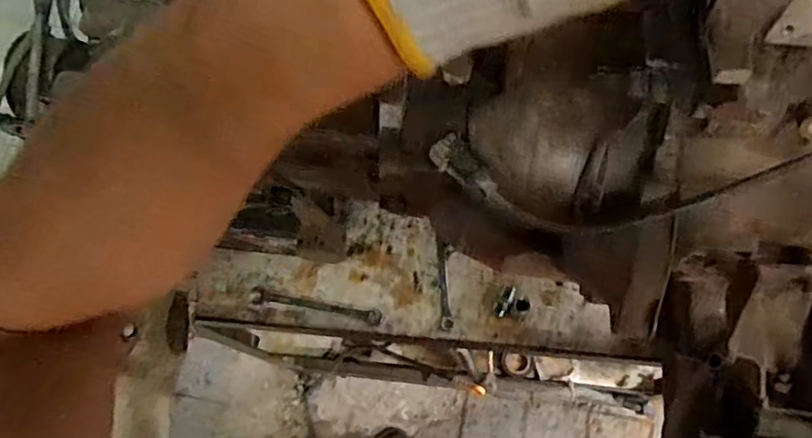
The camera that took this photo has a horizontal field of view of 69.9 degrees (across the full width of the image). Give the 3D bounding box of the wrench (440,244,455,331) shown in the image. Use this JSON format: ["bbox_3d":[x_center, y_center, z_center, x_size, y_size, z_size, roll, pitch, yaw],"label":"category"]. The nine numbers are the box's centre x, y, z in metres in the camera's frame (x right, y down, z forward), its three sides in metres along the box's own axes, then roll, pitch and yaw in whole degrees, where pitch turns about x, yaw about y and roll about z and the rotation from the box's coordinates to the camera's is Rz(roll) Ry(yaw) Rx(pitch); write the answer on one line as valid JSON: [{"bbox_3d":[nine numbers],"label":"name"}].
[{"bbox_3d":[0.052,0.085,0.724,0.016,0.012,0.107,0,67,3],"label":"wrench"}]

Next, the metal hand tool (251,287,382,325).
[{"bbox_3d":[-0.111,0.109,0.723,0.163,0.012,0.018,10,69,7],"label":"metal hand tool"}]

